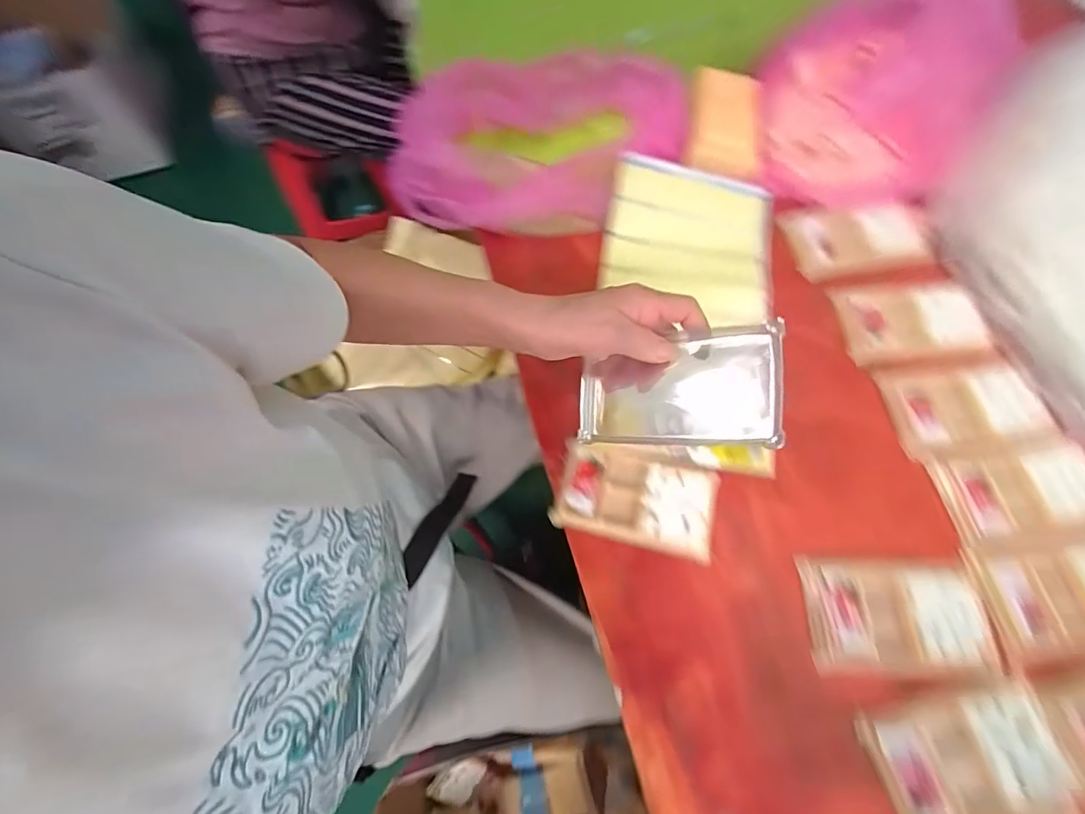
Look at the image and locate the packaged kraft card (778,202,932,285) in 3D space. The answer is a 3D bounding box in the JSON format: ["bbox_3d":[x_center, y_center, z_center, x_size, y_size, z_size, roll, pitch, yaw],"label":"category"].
[{"bbox_3d":[0.344,-0.184,0.524,0.139,0.007,0.089,-8,67,0],"label":"packaged kraft card"}]

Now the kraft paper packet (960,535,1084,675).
[{"bbox_3d":[0.418,0.151,0.375,0.131,0.008,0.087,-7,67,0],"label":"kraft paper packet"}]

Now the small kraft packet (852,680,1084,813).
[{"bbox_3d":[0.307,0.254,0.340,0.129,0.014,0.079,-14,67,-3],"label":"small kraft packet"}]

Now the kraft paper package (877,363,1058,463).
[{"bbox_3d":[0.394,-0.001,0.441,0.134,0.004,0.084,-7,67,0],"label":"kraft paper package"}]

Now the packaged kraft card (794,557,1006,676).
[{"bbox_3d":[0.282,0.165,0.377,0.133,0.006,0.084,-2,67,2],"label":"packaged kraft card"}]

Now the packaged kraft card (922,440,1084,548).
[{"bbox_3d":[0.416,0.072,0.410,0.134,0.008,0.074,-9,67,-1],"label":"packaged kraft card"}]

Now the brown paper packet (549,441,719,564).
[{"bbox_3d":[0.083,0.082,0.421,0.138,0.014,0.077,12,68,8],"label":"brown paper packet"}]

